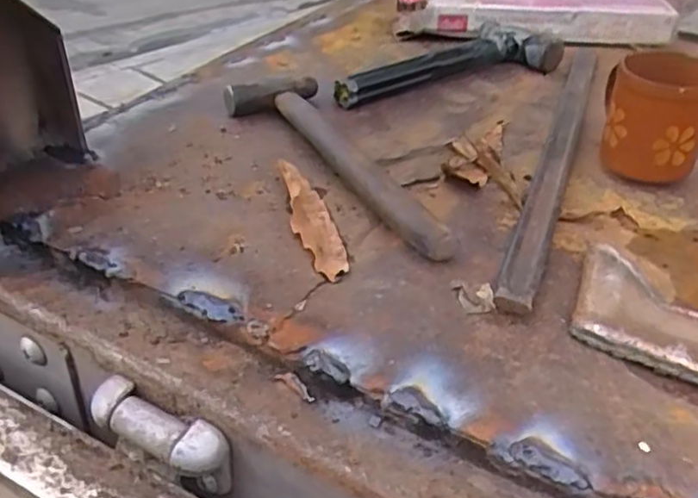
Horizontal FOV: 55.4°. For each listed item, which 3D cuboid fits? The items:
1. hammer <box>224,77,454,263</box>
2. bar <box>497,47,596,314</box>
[{"bbox_3d":[-0.024,-0.072,0.513,0.086,0.028,0.282,-9,38,-19],"label":"hammer"},{"bbox_3d":[0.183,-0.096,0.571,0.023,0.018,0.499,16,37,15],"label":"bar"}]

